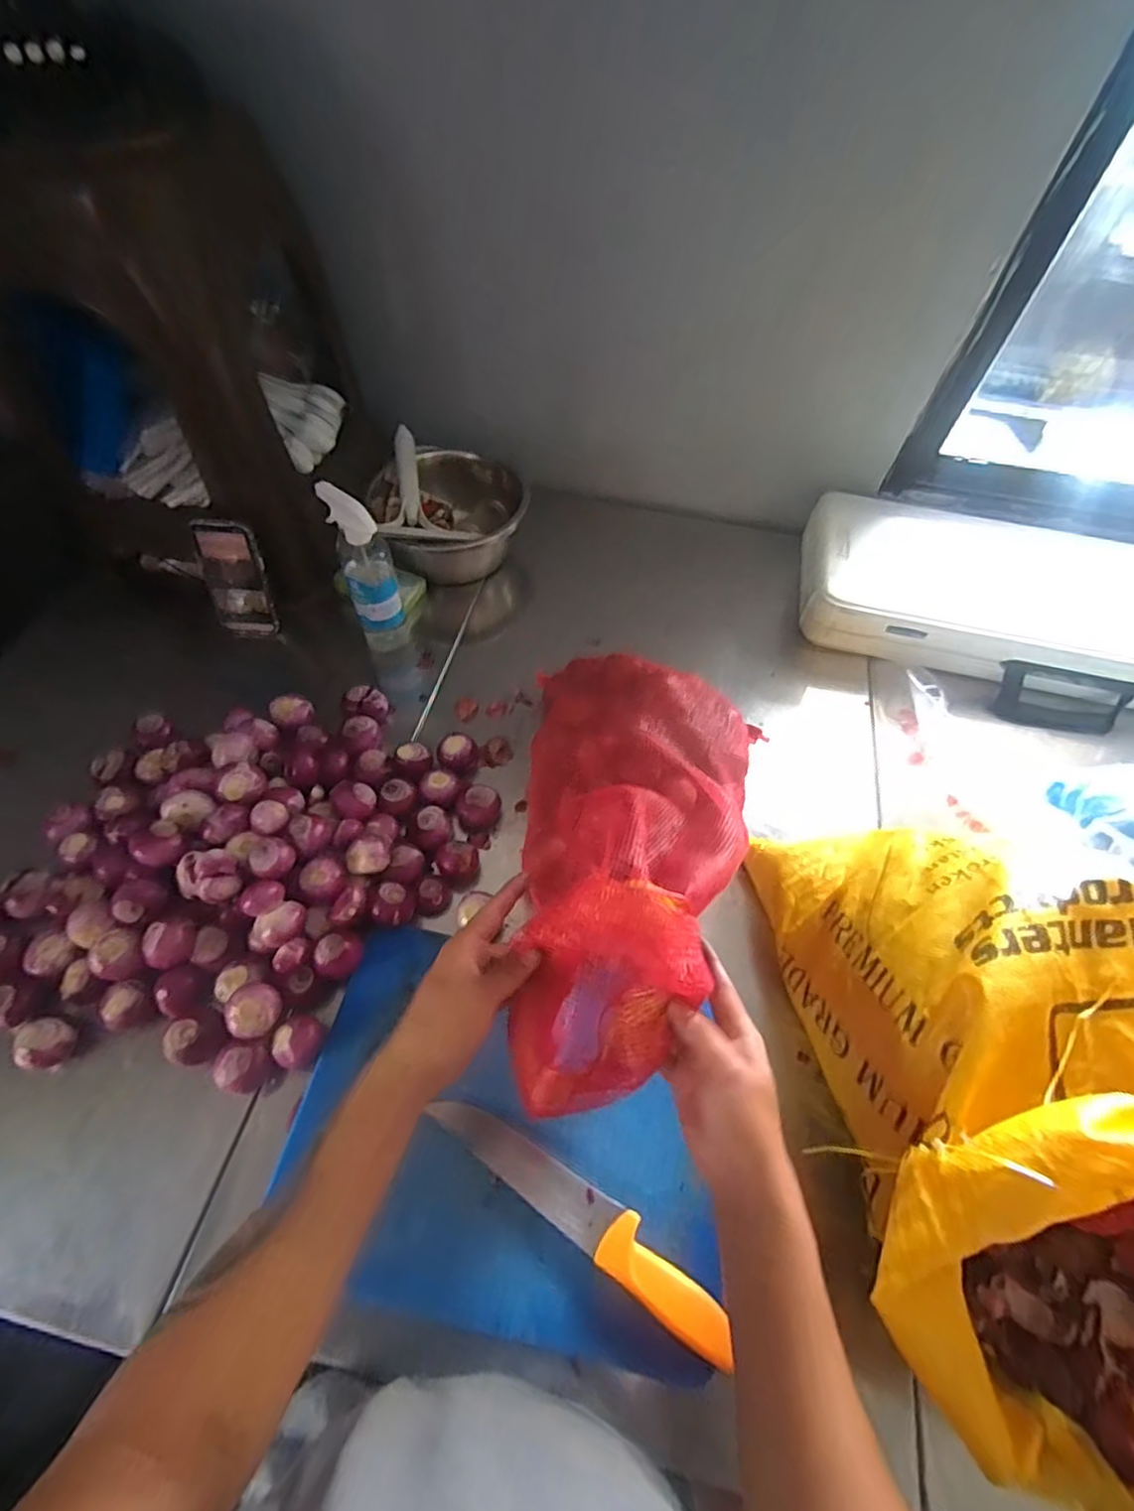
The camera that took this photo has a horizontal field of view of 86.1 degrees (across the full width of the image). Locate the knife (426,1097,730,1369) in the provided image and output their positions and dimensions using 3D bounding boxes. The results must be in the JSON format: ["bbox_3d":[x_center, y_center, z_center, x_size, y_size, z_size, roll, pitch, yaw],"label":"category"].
[{"bbox_3d":[0.004,0.400,0.542,0.302,0.026,0.044,23,58,28],"label":"knife"}]

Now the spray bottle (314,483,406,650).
[{"bbox_3d":[-0.266,-0.242,0.819,0.070,0.234,0.065,-14,60,-12],"label":"spray bottle"}]

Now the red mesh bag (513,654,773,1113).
[{"bbox_3d":[0.062,0.087,0.618,0.233,0.227,0.465,11,38,3],"label":"red mesh bag"}]

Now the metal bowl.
[{"bbox_3d":[-0.189,-0.384,0.962,0.210,0.134,0.210,2,58,-3],"label":"metal bowl"}]

